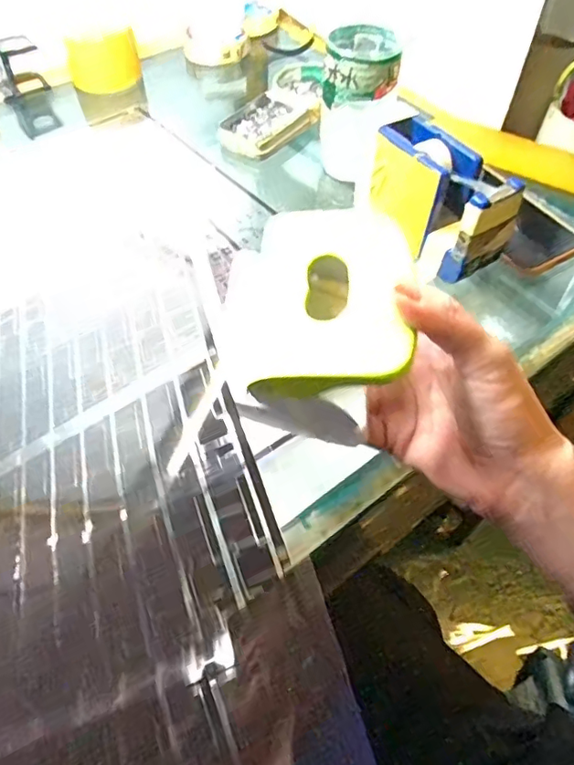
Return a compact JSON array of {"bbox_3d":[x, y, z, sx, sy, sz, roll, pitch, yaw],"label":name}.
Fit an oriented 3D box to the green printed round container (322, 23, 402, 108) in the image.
[{"bbox_3d":[0.064,-0.275,0.464,0.061,0.038,0.077,3,54,2],"label":"green printed round container"}]

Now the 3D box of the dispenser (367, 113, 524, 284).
[{"bbox_3d":[0.114,-0.143,0.428,0.064,0.079,0.125,-26,58,-17],"label":"dispenser"}]

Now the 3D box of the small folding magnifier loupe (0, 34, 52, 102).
[{"bbox_3d":[-0.307,-0.358,0.611,0.056,0.057,0.034,-20,57,-13],"label":"small folding magnifier loupe"}]

